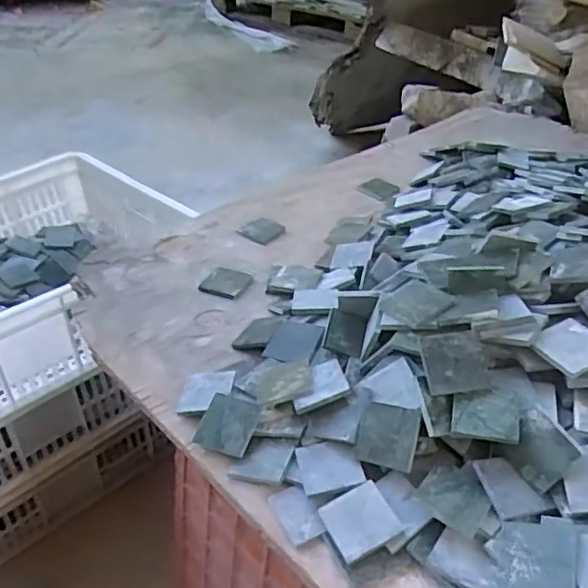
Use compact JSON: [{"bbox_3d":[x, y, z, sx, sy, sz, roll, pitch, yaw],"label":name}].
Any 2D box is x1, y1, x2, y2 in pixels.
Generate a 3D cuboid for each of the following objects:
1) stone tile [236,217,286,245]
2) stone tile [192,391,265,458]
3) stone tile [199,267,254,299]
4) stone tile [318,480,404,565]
[{"bbox_3d":[-0.043,-0.086,0.826,0.046,0.008,0.050,24,43,28],"label":"stone tile"},{"bbox_3d":[-0.057,0.113,0.541,0.047,0.005,0.052,16,52,15],"label":"stone tile"},{"bbox_3d":[-0.081,-0.013,0.741,0.051,0.004,0.056,16,40,20],"label":"stone tile"},{"bbox_3d":[0.050,0.170,0.468,0.048,0.004,0.048,-27,45,-11],"label":"stone tile"}]

